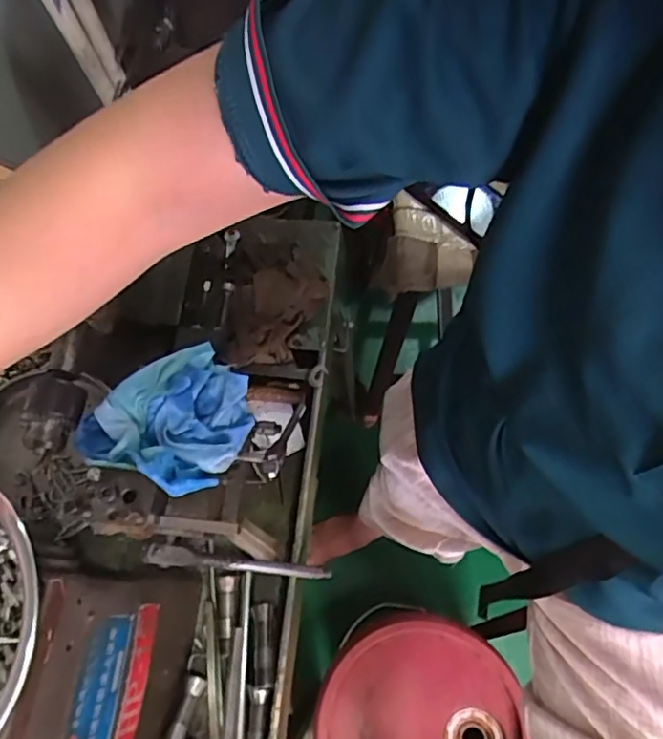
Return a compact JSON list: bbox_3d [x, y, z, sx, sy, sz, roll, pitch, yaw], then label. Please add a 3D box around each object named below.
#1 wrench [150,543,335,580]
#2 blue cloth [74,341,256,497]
[{"bbox_3d":[-0.078,0.179,0.540,0.193,0.014,0.015,21,65,-36],"label":"wrench"},{"bbox_3d":[-0.118,0.036,0.432,0.103,0.039,0.117,39,77,16],"label":"blue cloth"}]

